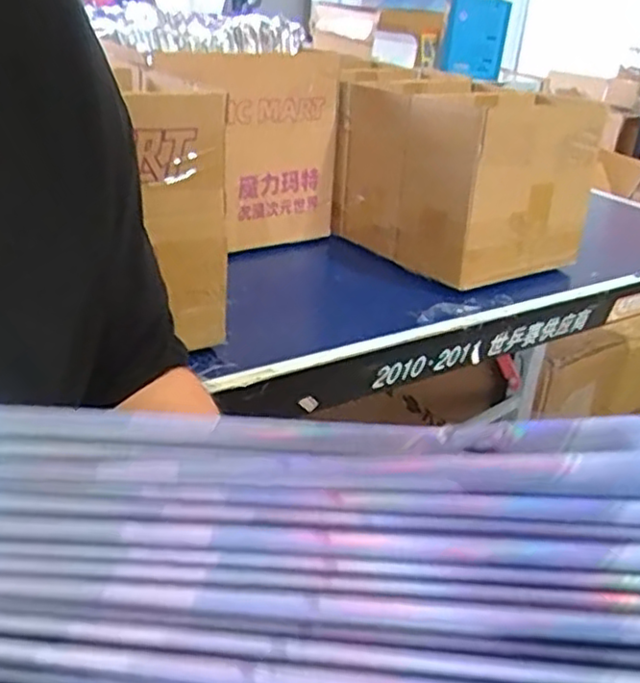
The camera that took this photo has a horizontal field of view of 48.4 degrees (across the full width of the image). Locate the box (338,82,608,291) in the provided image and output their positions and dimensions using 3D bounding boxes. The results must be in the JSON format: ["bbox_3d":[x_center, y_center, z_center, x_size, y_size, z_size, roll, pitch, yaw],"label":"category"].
[{"bbox_3d":[0.176,-0.203,0.874,0.218,0.182,0.238,-13,33,-31],"label":"box"}]

